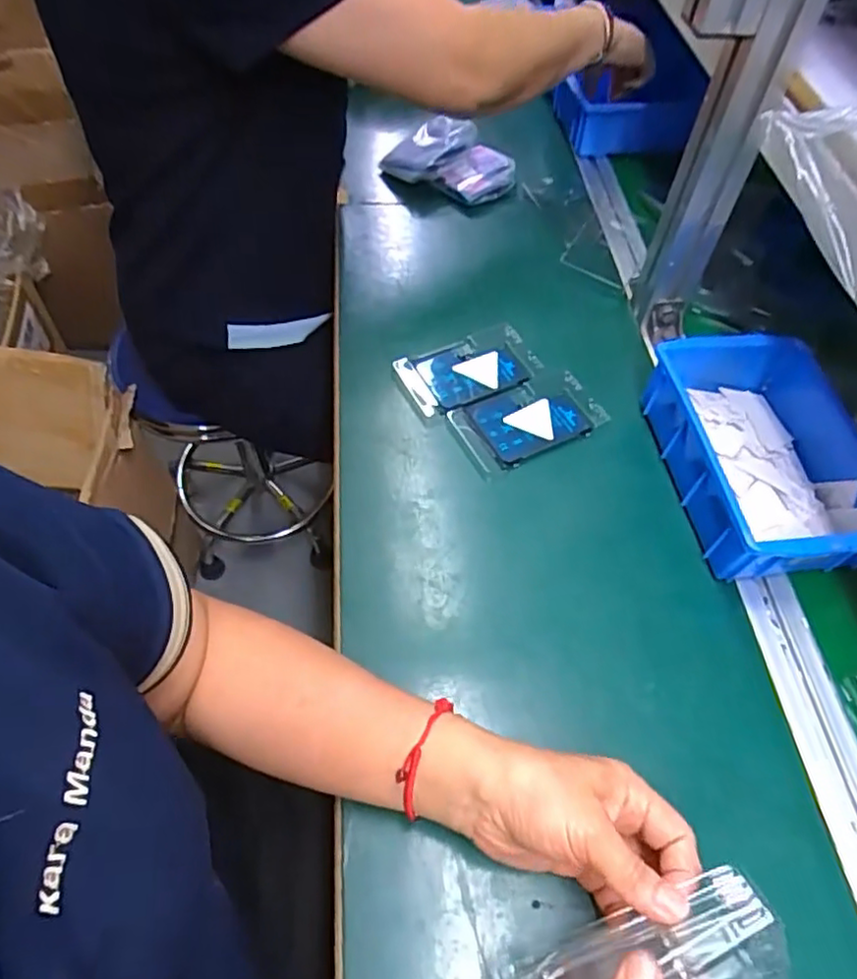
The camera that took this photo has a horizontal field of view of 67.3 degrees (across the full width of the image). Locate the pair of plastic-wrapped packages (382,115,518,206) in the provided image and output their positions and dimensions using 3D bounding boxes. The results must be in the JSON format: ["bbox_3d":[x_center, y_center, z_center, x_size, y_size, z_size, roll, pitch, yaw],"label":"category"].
[{"bbox_3d":[0.025,-0.390,0.755,0.150,0.060,0.090,23,60,15],"label":"pair of plastic-wrapped packages"}]

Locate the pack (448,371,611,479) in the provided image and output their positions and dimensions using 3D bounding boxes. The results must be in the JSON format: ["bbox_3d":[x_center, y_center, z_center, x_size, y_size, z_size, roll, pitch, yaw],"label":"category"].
[{"bbox_3d":[0.088,-0.062,0.561,0.123,0.009,0.072,-22,59,-13],"label":"pack"}]

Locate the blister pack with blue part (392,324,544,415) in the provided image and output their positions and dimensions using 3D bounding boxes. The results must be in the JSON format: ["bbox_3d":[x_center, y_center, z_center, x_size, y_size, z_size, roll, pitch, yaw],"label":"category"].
[{"bbox_3d":[0.038,-0.111,0.591,0.124,0.016,0.072,-19,58,-12],"label":"blister pack with blue part"}]

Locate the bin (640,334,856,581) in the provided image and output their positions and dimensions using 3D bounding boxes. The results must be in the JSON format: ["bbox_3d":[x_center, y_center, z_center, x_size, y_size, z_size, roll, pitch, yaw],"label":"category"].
[{"bbox_3d":[0.270,-0.028,0.509,0.152,0.058,0.196,-4,57,-2],"label":"bin"}]

